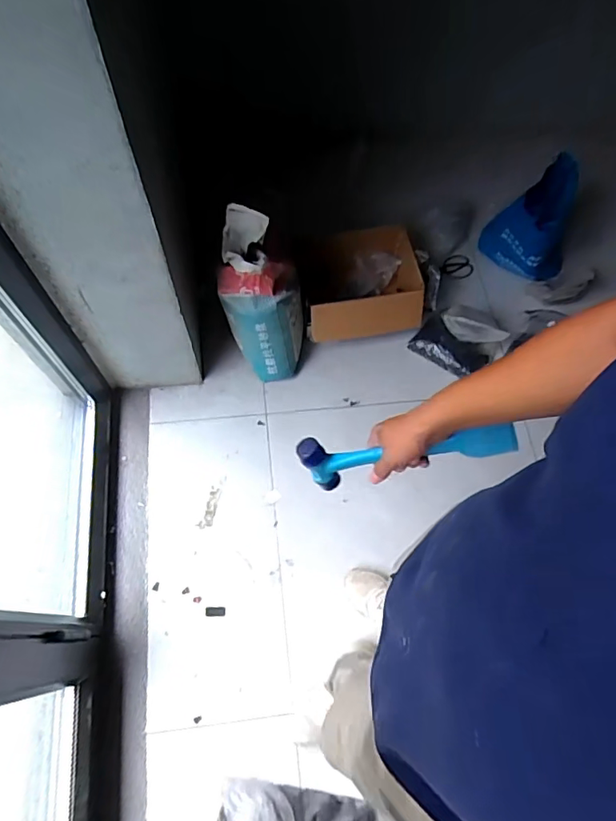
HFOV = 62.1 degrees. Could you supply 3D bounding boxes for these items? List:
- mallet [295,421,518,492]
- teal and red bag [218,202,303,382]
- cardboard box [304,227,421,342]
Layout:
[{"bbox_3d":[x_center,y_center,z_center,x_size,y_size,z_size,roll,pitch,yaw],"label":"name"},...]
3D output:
[{"bbox_3d":[0.131,0.044,0.704,0.284,0.088,0.042,-15,32,23],"label":"mallet"},{"bbox_3d":[-0.126,-0.278,1.383,0.227,0.528,0.187,2,68,-1],"label":"teal and red bag"},{"bbox_3d":[0.174,-0.394,1.618,0.377,0.192,0.291,-10,69,-6],"label":"cardboard box"}]

